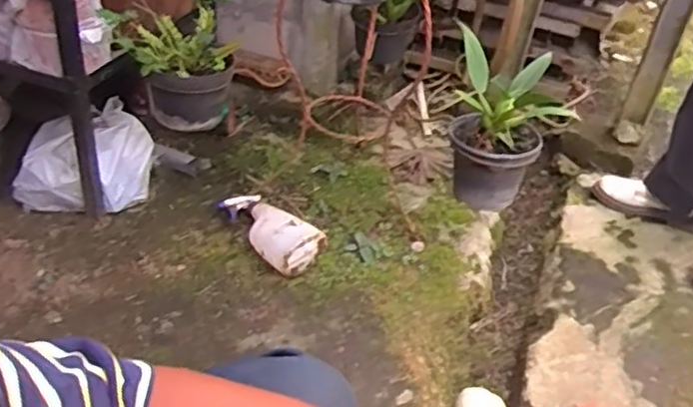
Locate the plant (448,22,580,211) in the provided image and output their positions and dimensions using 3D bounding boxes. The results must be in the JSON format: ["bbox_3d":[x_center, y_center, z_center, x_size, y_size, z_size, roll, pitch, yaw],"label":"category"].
[{"bbox_3d":[0.287,-0.135,1.173,0.213,0.245,0.169,13,37,7],"label":"plant"}]

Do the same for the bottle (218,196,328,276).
[{"bbox_3d":[-0.172,0.043,1.344,0.124,0.078,0.269,-26,47,-36],"label":"bottle"}]

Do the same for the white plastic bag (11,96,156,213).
[{"bbox_3d":[-0.569,-0.088,1.390,0.286,0.174,0.194,-10,40,-22],"label":"white plastic bag"}]

